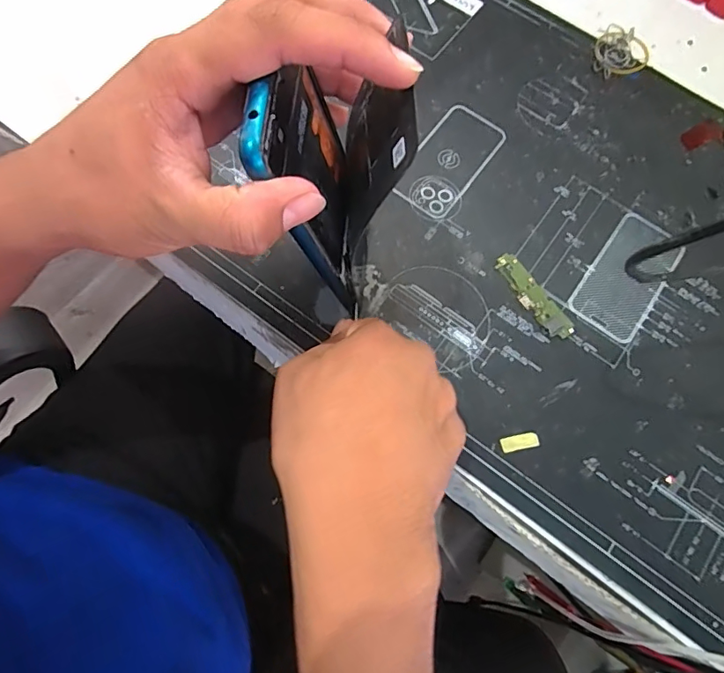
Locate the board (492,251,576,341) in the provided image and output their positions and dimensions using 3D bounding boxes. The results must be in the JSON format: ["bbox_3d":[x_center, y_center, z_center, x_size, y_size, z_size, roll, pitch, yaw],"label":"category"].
[{"bbox_3d":[0.112,-0.026,0.322,0.018,0.004,0.066,-33,76,-11],"label":"board"}]

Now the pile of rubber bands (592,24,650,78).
[{"bbox_3d":[0.200,-0.218,0.383,0.040,0.009,0.049,30,74,8],"label":"pile of rubber bands"}]

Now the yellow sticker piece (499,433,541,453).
[{"bbox_3d":[0.095,0.064,0.296,0.022,0.004,0.009,-12,71,-3],"label":"yellow sticker piece"}]

